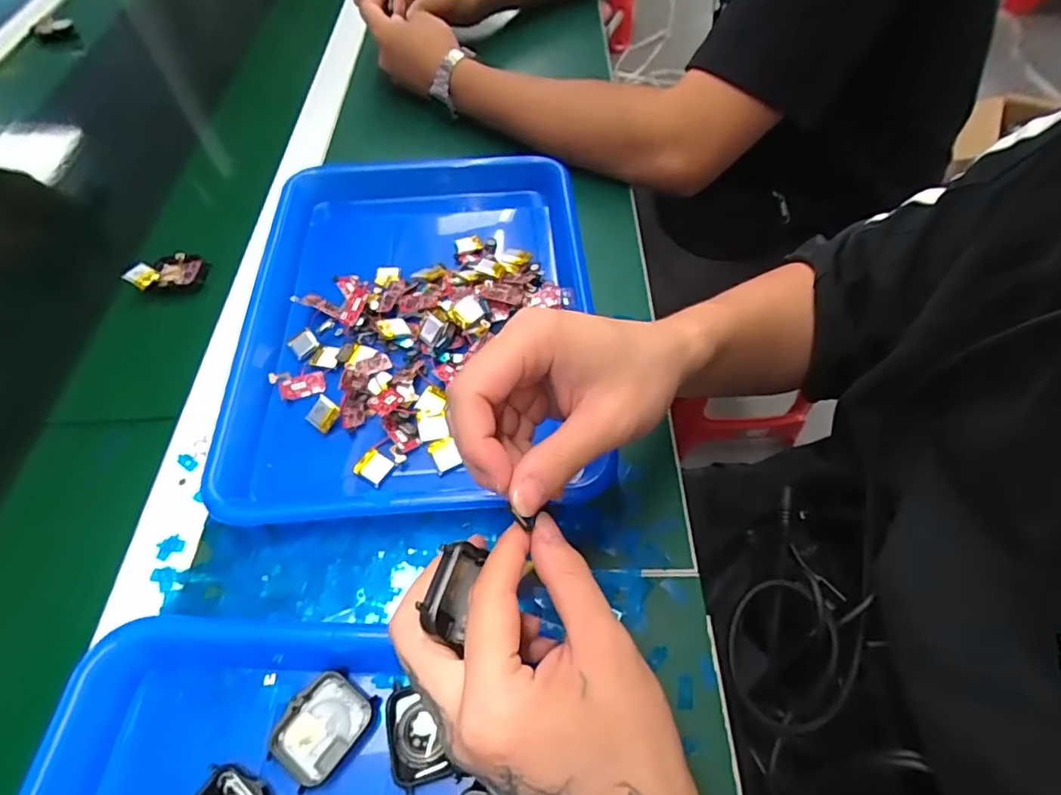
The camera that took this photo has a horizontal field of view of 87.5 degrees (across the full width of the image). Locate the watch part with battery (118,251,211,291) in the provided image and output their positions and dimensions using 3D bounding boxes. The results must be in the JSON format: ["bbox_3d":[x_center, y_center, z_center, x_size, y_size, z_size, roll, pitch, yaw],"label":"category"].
[{"bbox_3d":[-0.304,-0.106,0.463,0.058,0.016,0.037,-13,59,-8],"label":"watch part with battery"}]

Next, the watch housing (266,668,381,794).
[{"bbox_3d":[-0.102,0.162,0.274,0.036,0.009,0.046,33,64,19],"label":"watch housing"}]

